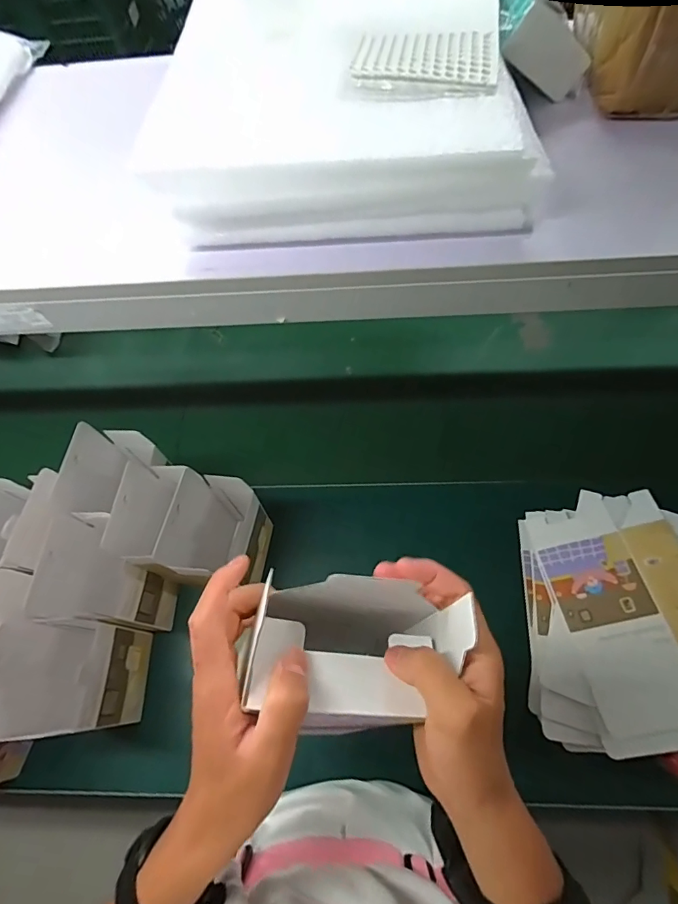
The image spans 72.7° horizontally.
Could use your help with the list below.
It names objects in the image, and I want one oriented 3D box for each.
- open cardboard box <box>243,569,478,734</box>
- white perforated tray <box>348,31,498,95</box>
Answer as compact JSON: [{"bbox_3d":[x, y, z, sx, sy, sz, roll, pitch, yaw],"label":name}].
[{"bbox_3d":[0.008,0.126,0.287,0.121,0.080,0.082,0,63,3],"label":"open cardboard box"},{"bbox_3d":[0.074,-0.340,0.398,0.118,0.015,0.085,5,64,6],"label":"white perforated tray"}]

